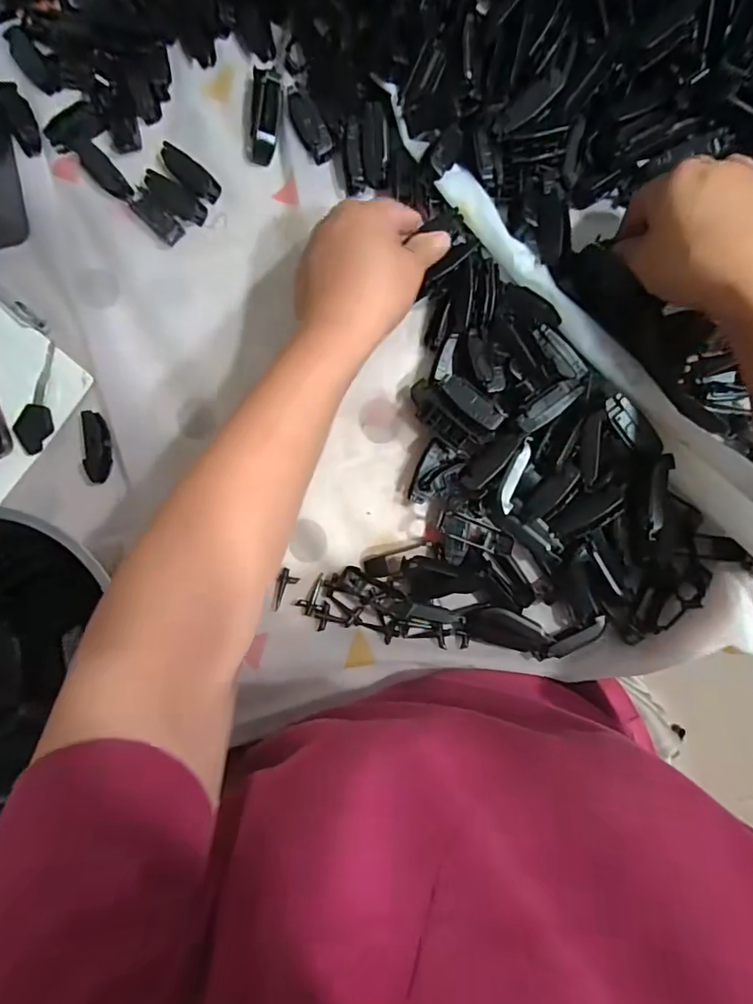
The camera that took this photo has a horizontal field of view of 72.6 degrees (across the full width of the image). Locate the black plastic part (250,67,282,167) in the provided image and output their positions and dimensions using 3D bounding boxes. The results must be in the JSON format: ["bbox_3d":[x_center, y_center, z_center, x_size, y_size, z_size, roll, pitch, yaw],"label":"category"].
[{"bbox_3d":[-0.081,-0.282,0.374,0.021,0.018,0.056,8,90,4],"label":"black plastic part"}]

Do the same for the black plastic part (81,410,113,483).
[{"bbox_3d":[-0.210,-0.041,0.382,0.016,0.011,0.052,-3,89,4],"label":"black plastic part"}]

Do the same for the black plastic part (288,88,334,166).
[{"bbox_3d":[-0.048,-0.270,0.370,0.020,0.010,0.045,-28,103,5],"label":"black plastic part"}]

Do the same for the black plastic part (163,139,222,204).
[{"bbox_3d":[-0.140,-0.245,0.383,0.050,0.011,0.019,40,92,3],"label":"black plastic part"}]

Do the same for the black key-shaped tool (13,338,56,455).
[{"bbox_3d":[-0.250,-0.077,0.384,0.024,0.006,0.081,21,91,4],"label":"black key-shaped tool"}]

